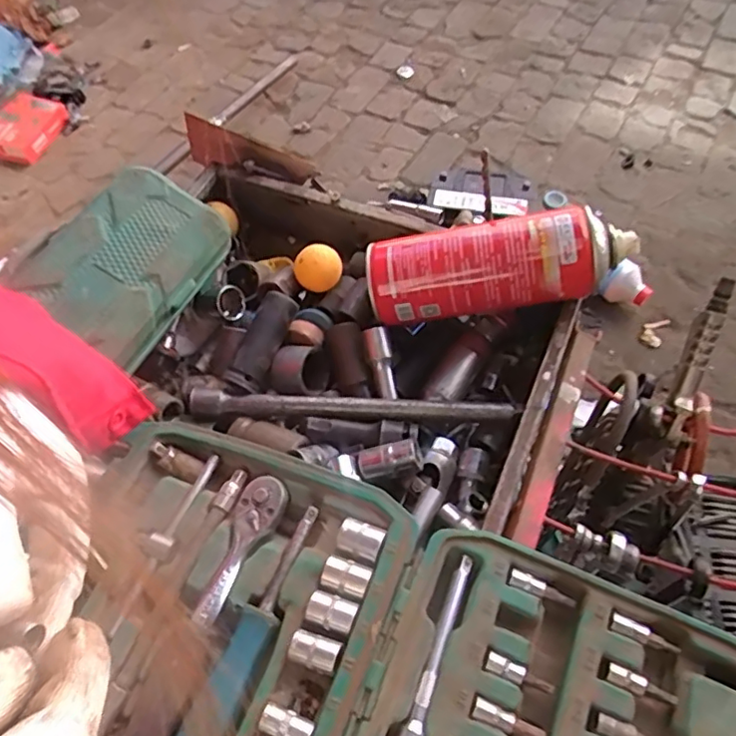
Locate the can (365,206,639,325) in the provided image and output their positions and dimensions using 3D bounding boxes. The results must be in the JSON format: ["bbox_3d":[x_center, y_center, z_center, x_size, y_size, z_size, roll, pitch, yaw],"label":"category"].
[{"bbox_3d":[0.093,-0.075,0.436,0.187,0.051,0.059,-7,56,17],"label":"can"}]

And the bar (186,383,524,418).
[{"bbox_3d":[-0.014,0.025,0.437,0.239,0.016,0.023,2,58,5],"label":"bar"}]

